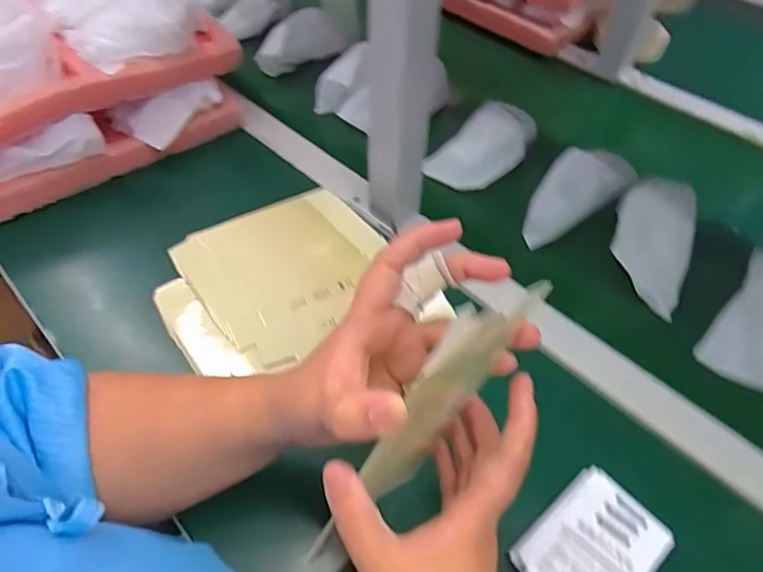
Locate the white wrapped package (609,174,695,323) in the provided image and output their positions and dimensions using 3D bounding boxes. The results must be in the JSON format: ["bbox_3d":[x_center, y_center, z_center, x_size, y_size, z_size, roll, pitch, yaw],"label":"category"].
[{"bbox_3d":[0.255,-0.046,0.499,0.070,0.052,0.132,18,53,15],"label":"white wrapped package"}]

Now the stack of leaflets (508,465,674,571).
[{"bbox_3d":[0.131,0.172,0.334,0.069,0.008,0.107,37,60,27],"label":"stack of leaflets"}]

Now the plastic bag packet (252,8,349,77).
[{"bbox_3d":[-0.112,-0.335,0.723,0.123,0.072,0.025,-17,52,-13],"label":"plastic bag packet"}]

